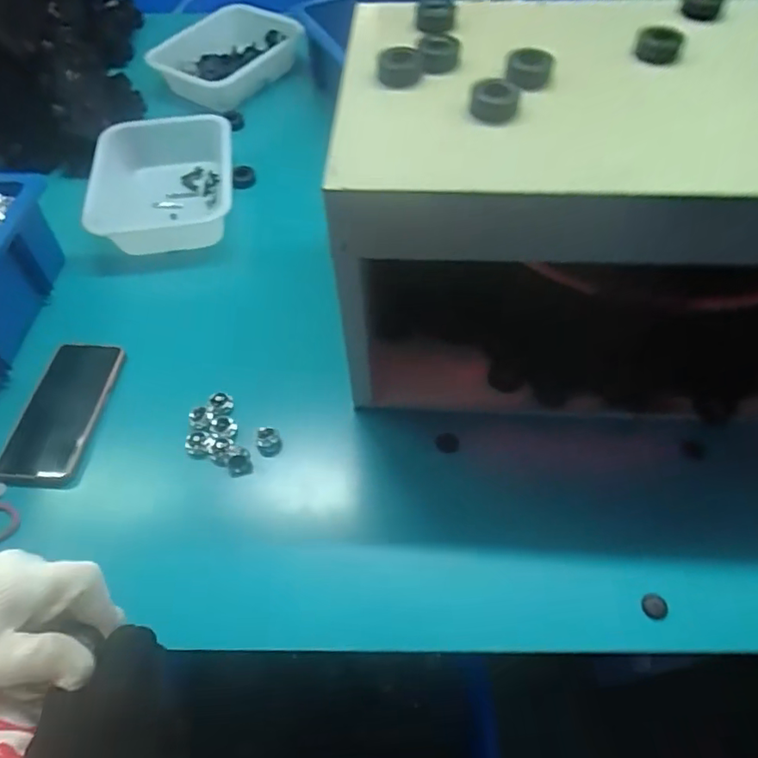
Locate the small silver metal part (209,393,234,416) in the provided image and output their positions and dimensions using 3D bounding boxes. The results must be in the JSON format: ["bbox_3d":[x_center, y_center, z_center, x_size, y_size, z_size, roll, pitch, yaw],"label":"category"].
[{"bbox_3d":[-0.167,0.027,0.576,0.023,0.019,0.016,-11,56,-6],"label":"small silver metal part"}]

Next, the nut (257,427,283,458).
[{"bbox_3d":[-0.111,0.065,0.550,0.022,0.022,0.025,-5,56,-2],"label":"nut"}]

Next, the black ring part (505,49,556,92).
[{"bbox_3d":[0.128,-0.263,0.459,0.037,0.020,0.041,12,57,9],"label":"black ring part"}]

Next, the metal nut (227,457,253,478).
[{"bbox_3d":[-0.137,0.086,0.533,0.023,0.018,0.014,-14,56,-8],"label":"metal nut"}]

